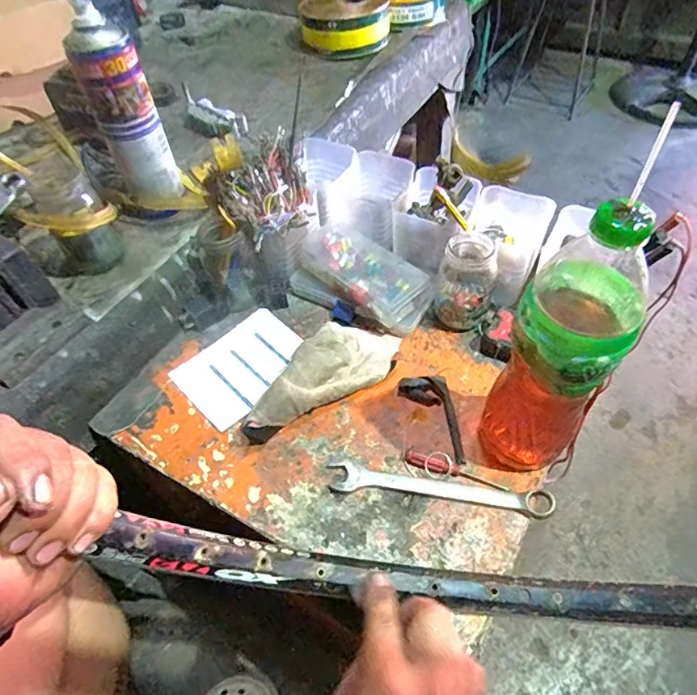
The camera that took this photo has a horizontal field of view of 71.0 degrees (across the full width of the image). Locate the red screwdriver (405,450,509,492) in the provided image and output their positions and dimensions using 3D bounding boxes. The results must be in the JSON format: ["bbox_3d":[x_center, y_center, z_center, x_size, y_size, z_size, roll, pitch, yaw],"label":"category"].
[{"bbox_3d":[0.102,0.118,0.464,0.096,0.017,0.013,15,55,14],"label":"red screwdriver"}]

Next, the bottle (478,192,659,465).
[{"bbox_3d":[0.164,0.007,0.382,0.075,0.265,0.081,26,58,21],"label":"bottle"}]

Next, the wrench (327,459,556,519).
[{"bbox_3d":[0.083,0.131,0.455,0.202,0.016,0.030,6,53,7],"label":"wrench"}]

